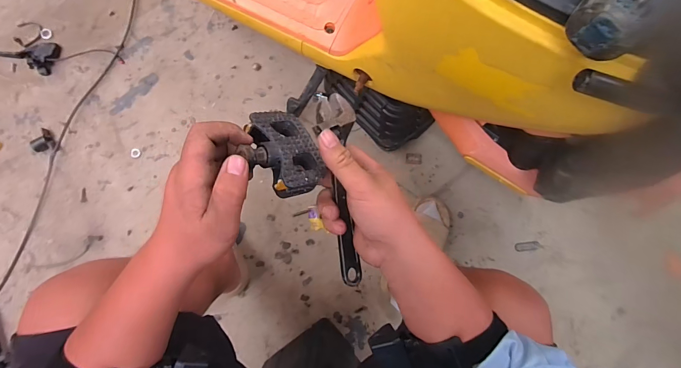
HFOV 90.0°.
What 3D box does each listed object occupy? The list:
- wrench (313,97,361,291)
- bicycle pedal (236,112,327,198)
[{"bbox_3d":[-0.003,0.002,0.358,0.043,0.023,0.200,-1,84,-7],"label":"wrench"},{"bbox_3d":[-0.057,-0.028,0.322,0.073,0.028,0.083,-5,60,-37],"label":"bicycle pedal"}]

